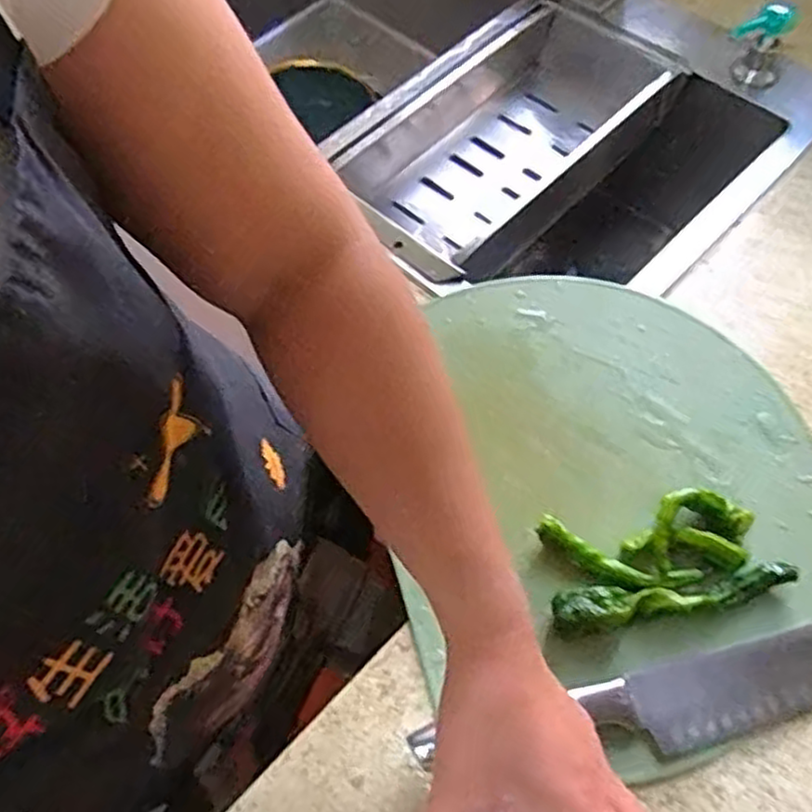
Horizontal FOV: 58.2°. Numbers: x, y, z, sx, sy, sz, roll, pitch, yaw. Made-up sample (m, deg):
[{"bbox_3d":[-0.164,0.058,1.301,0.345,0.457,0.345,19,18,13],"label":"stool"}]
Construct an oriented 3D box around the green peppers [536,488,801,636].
[{"bbox_3d":[0.157,0.095,0.455,0.143,0.024,0.071,-9,61,-2],"label":"green peppers"}]

